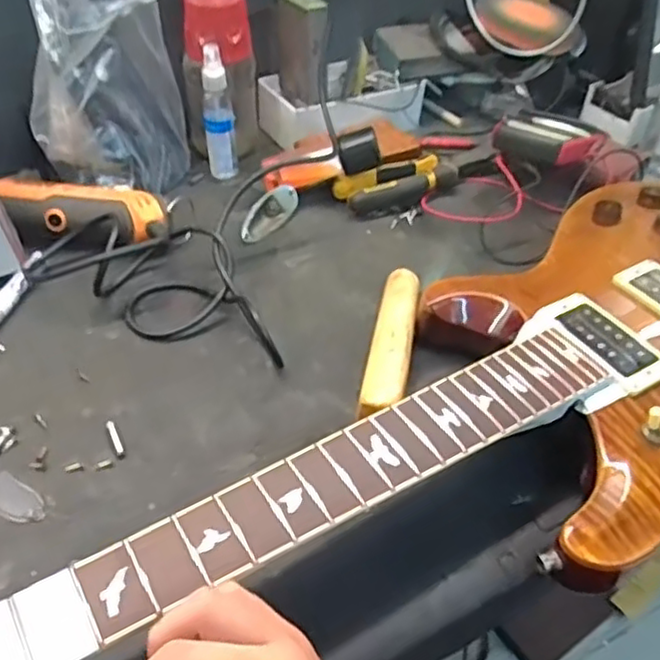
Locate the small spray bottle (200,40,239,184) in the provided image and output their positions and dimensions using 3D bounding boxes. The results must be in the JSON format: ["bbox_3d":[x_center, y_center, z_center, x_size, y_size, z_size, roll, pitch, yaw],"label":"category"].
[{"bbox_3d":[-0.113,-0.220,0.695,0.027,0.130,0.028,-14,47,-18],"label":"small spray bottle"}]

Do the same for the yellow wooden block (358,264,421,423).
[{"bbox_3d":[0.049,0.012,0.539,0.030,0.034,0.160,9,44,6],"label":"yellow wooden block"}]

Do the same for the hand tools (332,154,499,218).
[{"bbox_3d":[0.094,-0.164,0.728,0.186,0.027,0.062,-23,50,-25],"label":"hand tools"}]

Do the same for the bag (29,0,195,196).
[{"bbox_3d":[-0.209,-0.230,0.648,0.098,0.198,0.142,21,47,18],"label":"bag"}]

